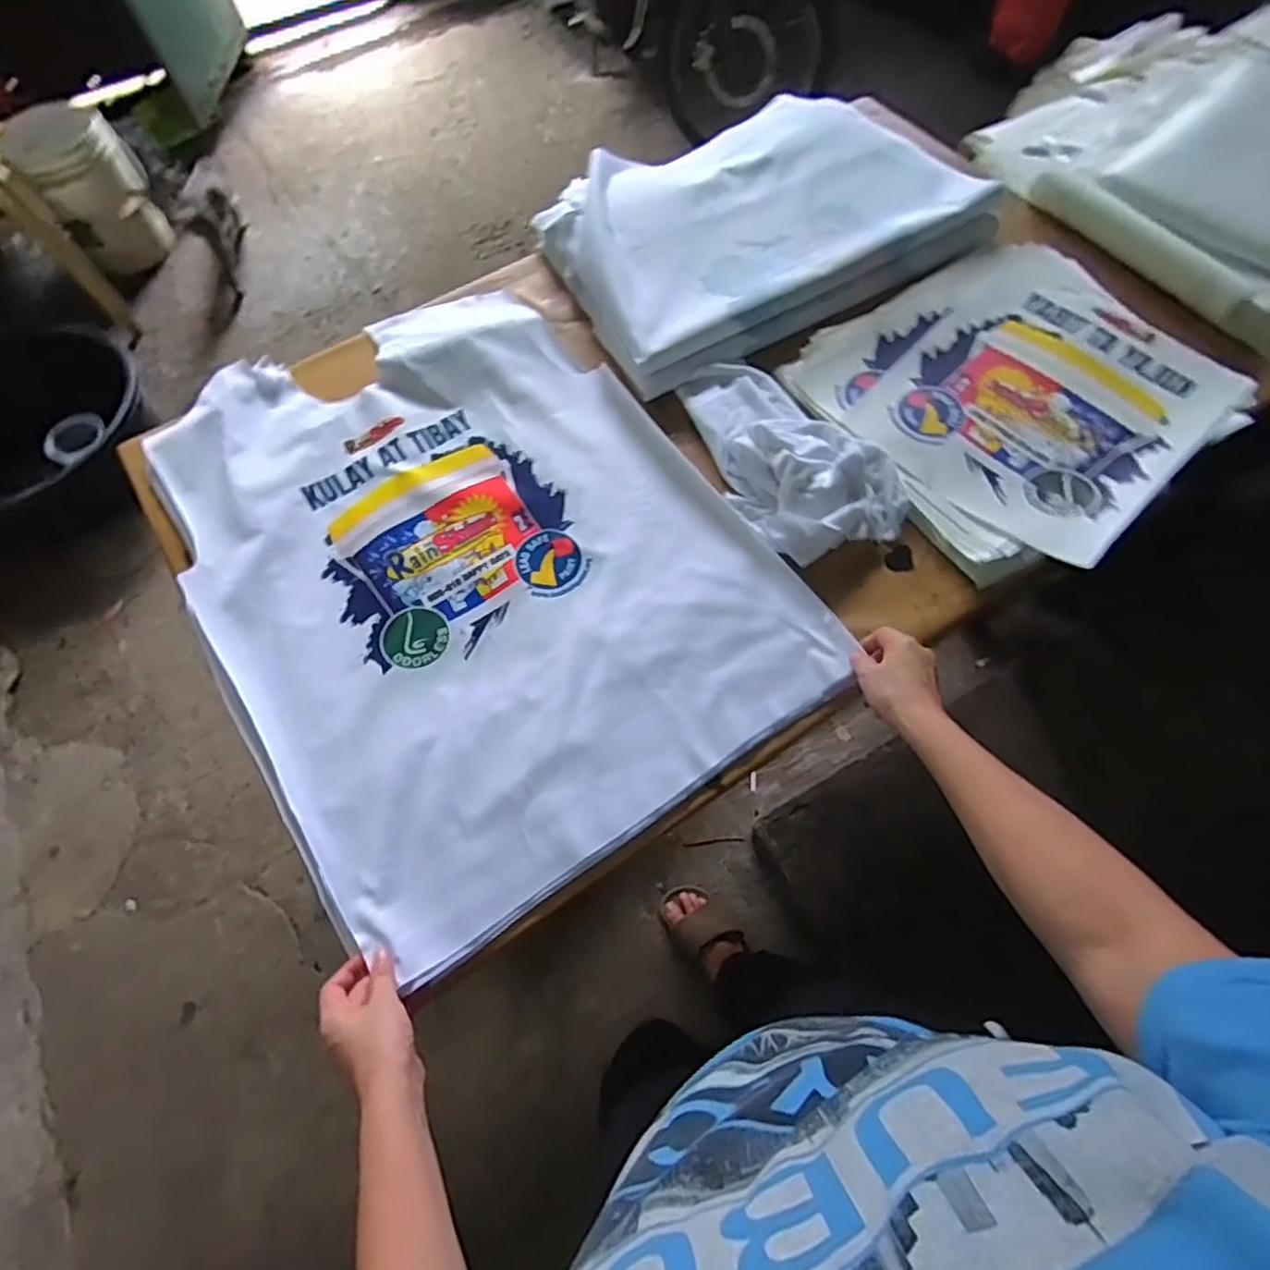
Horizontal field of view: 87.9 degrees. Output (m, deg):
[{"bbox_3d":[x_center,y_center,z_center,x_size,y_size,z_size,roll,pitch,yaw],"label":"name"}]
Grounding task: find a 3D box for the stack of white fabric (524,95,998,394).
[{"bbox_3d":[0.172,-0.572,0.884,0.550,0.050,0.380,-28,71,-9],"label":"stack of white fabric"}]

